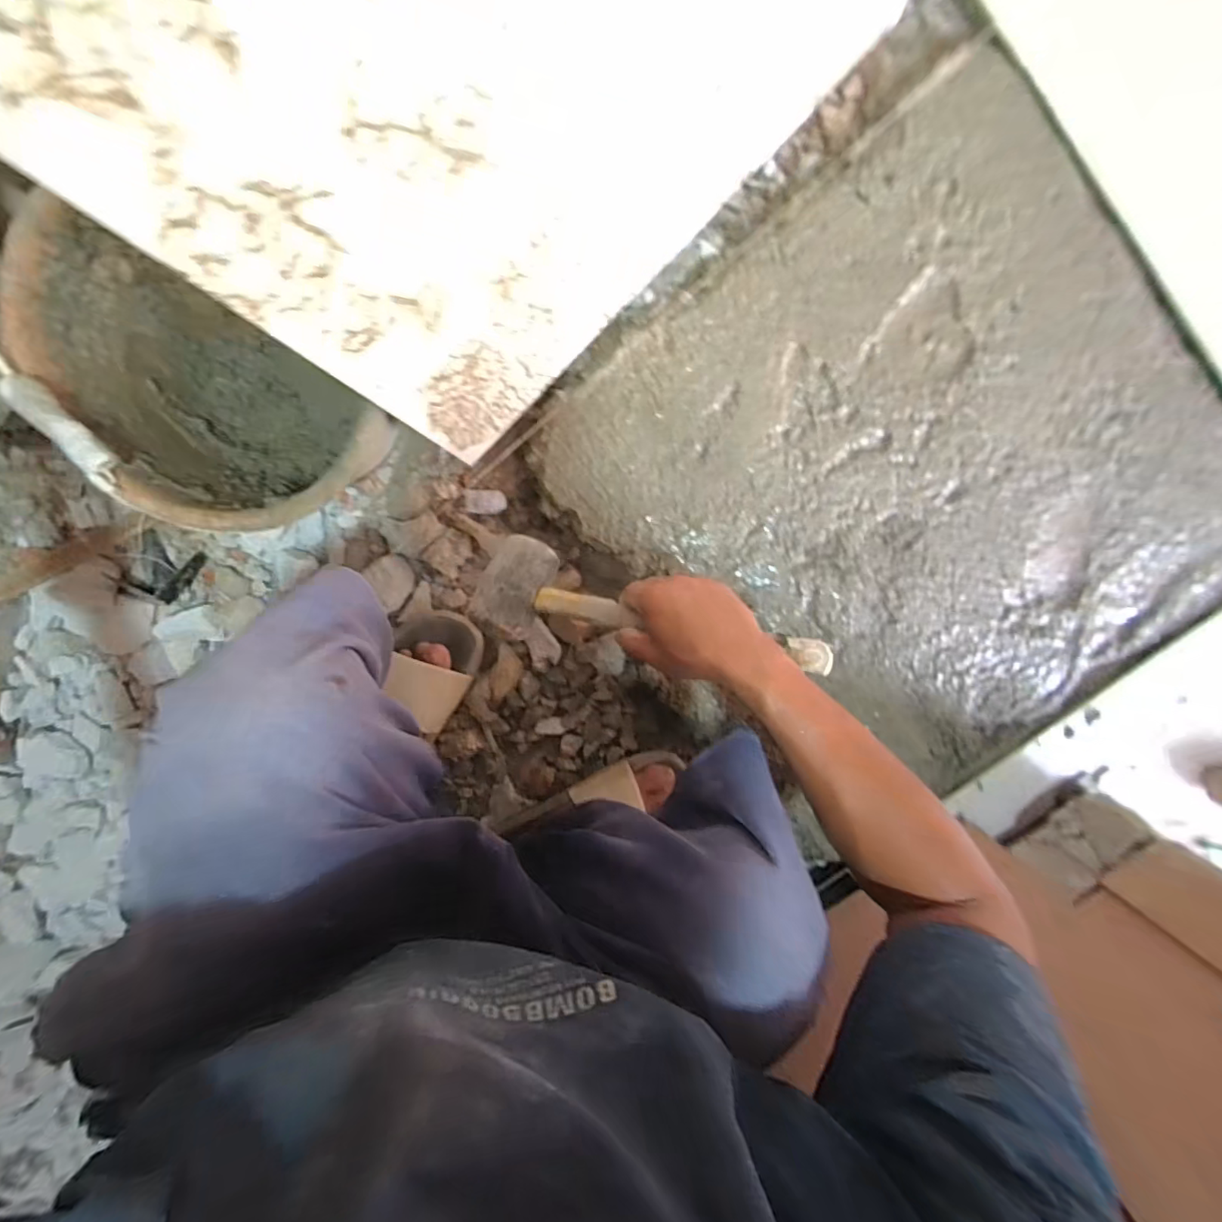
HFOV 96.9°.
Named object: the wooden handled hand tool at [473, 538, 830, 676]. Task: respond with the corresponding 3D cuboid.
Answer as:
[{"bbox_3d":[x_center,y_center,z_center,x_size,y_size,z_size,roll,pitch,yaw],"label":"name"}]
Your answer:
[{"bbox_3d":[0.028,0.000,0.452,0.295,0.049,0.081,12,100,15],"label":"wooden handled hand tool"}]

